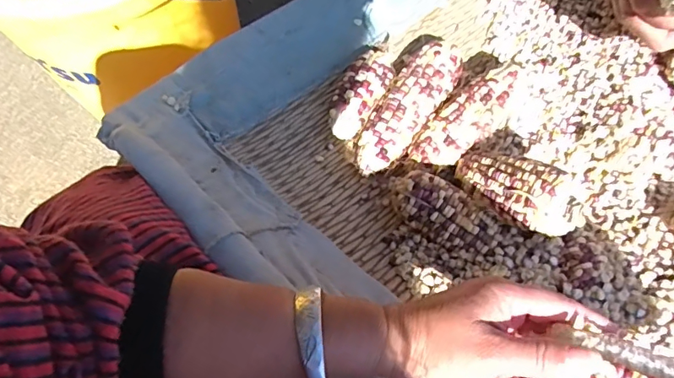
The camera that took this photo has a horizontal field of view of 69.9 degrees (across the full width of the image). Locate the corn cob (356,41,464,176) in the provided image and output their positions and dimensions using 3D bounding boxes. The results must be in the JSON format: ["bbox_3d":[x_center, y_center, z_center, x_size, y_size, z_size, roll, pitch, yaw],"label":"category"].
[{"bbox_3d":[0.068,-0.075,0.469,0.049,0.045,0.149,32,74,13],"label":"corn cob"}]

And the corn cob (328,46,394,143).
[{"bbox_3d":[0.027,-0.093,0.475,0.042,0.038,0.104,26,73,11],"label":"corn cob"}]

